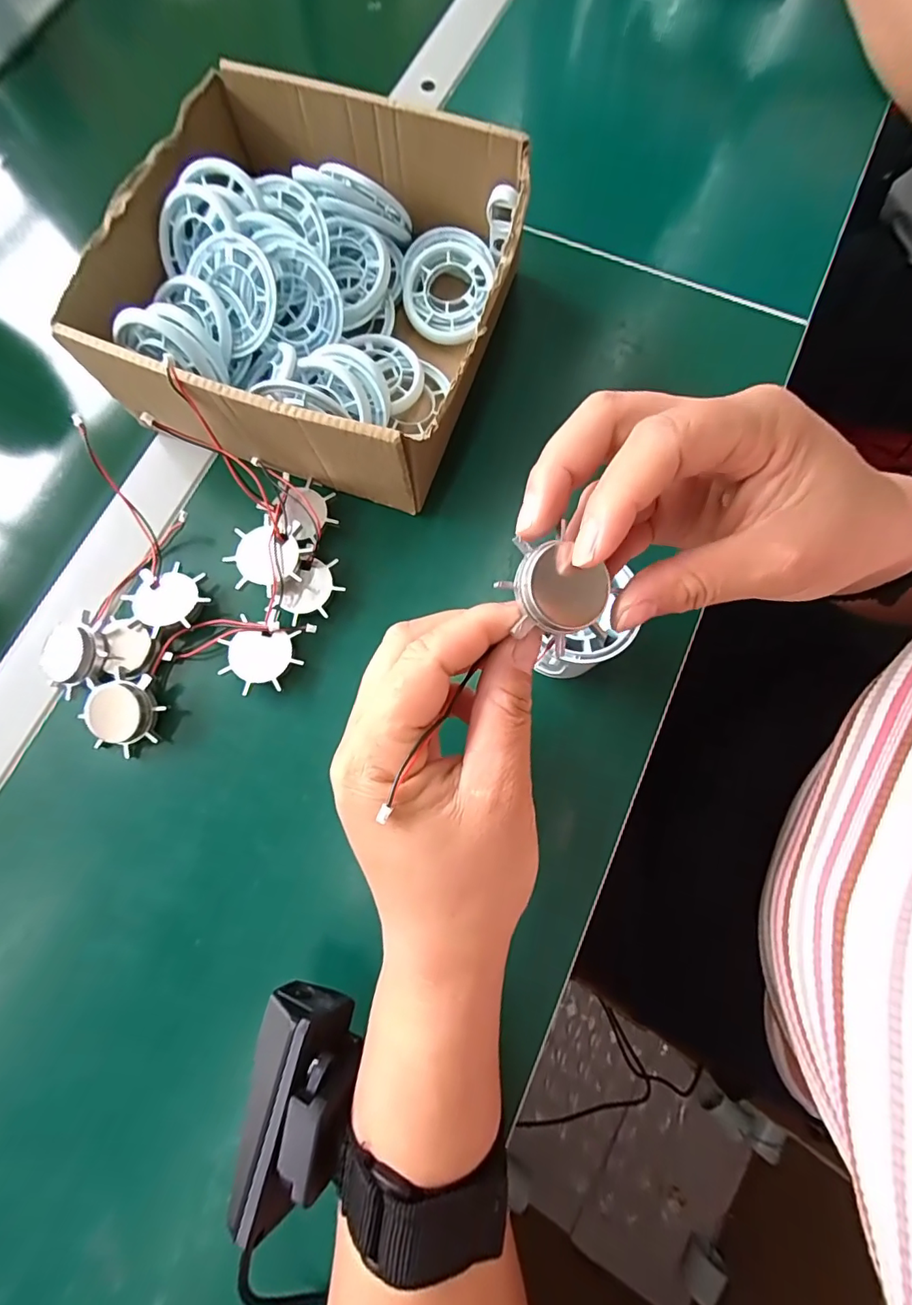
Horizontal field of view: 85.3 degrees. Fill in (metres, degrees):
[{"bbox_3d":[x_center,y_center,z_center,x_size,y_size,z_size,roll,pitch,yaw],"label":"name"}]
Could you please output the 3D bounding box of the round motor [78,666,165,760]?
[{"bbox_3d":[-0.170,0.032,0.255,0.037,0.011,0.038,-17,90,1],"label":"round motor"}]

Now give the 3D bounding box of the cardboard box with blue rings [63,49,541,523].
[{"bbox_3d":[-0.078,-0.200,0.278,0.204,0.069,0.194,16,77,5],"label":"cardboard box with blue rings"}]

